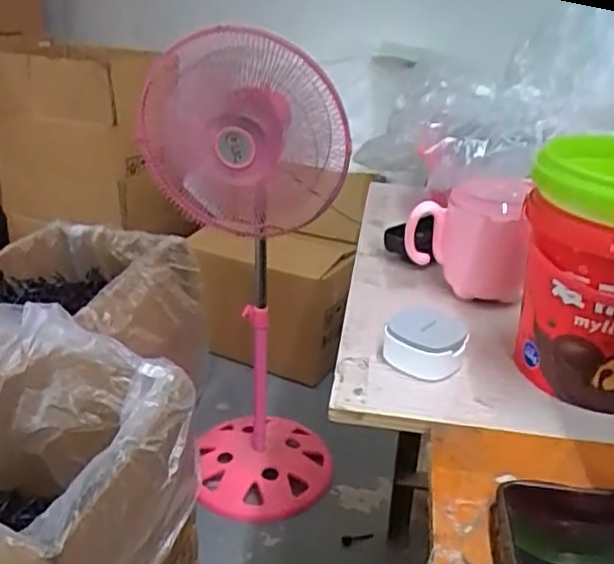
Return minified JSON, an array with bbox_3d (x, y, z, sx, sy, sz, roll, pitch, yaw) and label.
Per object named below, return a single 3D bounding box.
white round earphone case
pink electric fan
[{"bbox_3d":[0.086,0.042,0.474,0.054,0.032,0.049,19,30,29],"label":"white round earphone case"},{"bbox_3d":[-0.113,0.017,1.217,0.333,0.859,0.292,-2,27,-10],"label":"pink electric fan"}]

